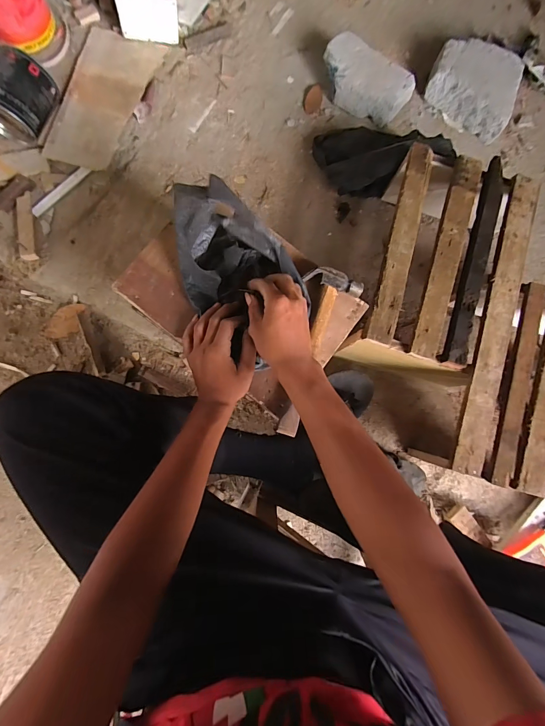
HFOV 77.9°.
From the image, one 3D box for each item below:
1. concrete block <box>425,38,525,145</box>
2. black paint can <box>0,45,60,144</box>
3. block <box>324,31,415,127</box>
[{"bbox_3d":[0.486,-0.665,0.803,0.213,0.066,0.181,32,81,-1],"label":"concrete block"},{"bbox_3d":[-0.505,-0.525,0.668,0.101,0.092,0.133,20,81,-3],"label":"black paint can"},{"bbox_3d":[0.210,-0.635,0.768,0.210,0.072,0.115,29,81,-2],"label":"block"}]

